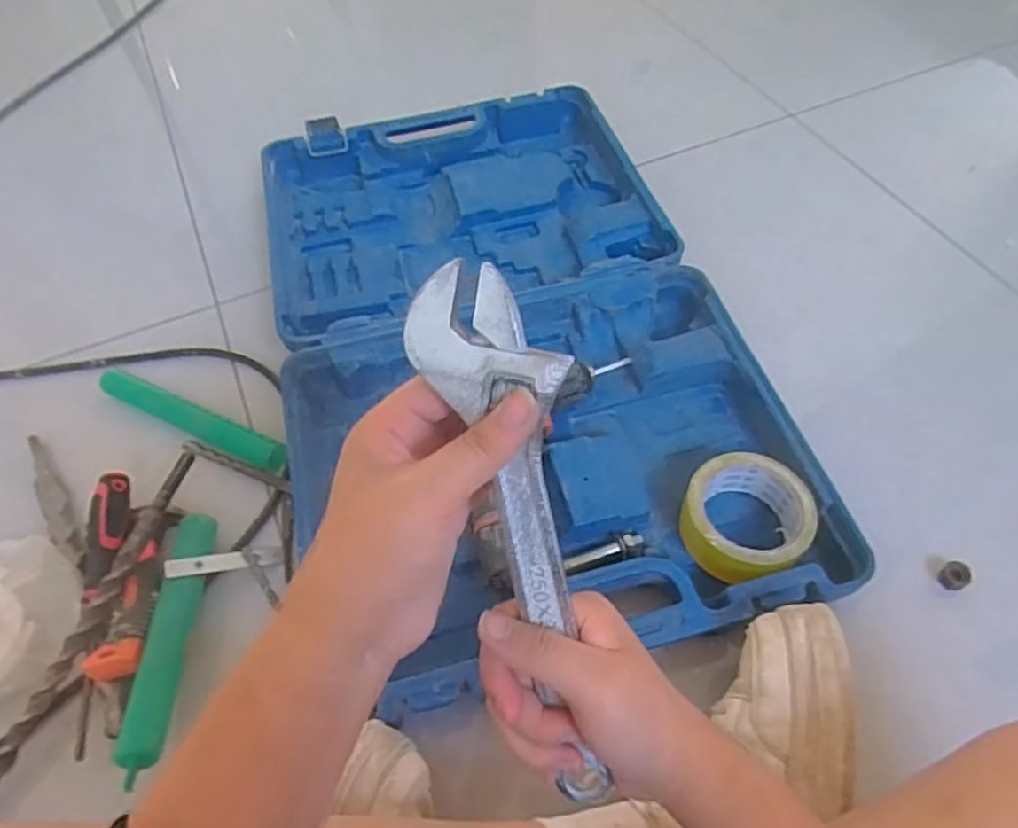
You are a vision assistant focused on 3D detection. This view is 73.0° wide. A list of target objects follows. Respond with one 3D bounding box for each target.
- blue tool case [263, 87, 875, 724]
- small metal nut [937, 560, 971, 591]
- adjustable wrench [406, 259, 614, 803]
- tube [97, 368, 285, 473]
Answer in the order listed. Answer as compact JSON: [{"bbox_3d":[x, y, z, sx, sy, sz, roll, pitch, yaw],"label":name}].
[{"bbox_3d":[-0.009,-0.102,0.724,0.454,0.054,0.747,-16,55,-9],"label":"blue tool case"},{"bbox_3d":[0.366,0.132,0.564,0.025,0.015,0.021,-30,59,-18],"label":"small metal nut"},{"bbox_3d":[0.009,0.062,0.291,0.055,0.247,0.020,-13,15,-7],"label":"adjustable wrench"},{"bbox_3d":[-0.314,0.005,0.682,0.220,0.023,0.028,21,58,17],"label":"tube"}]

